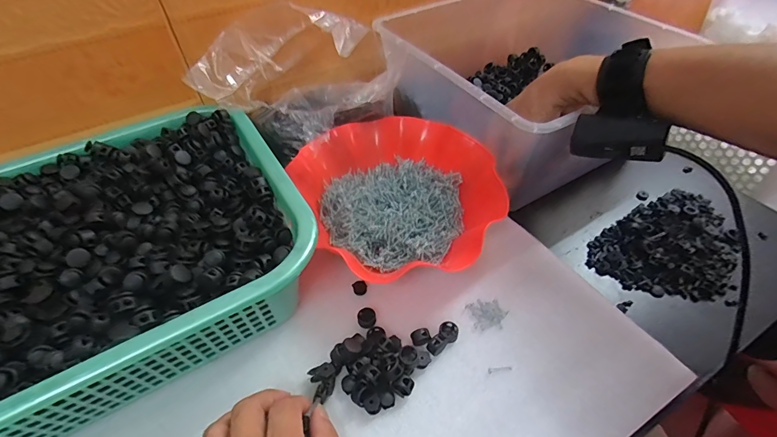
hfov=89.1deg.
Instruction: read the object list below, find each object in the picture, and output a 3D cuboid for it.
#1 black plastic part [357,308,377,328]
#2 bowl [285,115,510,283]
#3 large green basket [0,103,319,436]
[{"bbox_3d":[-0.020,0.092,0.365,0.017,0.006,0.018,-1,48,1],"label":"black plastic part"},{"bbox_3d":[0.007,-0.032,0.430,0.205,0.055,0.221,-1,48,1],"label":"bowl"},{"bbox_3d":[-0.274,0.036,0.338,0.382,0.099,0.286,-26,52,-20],"label":"large green basket"}]

